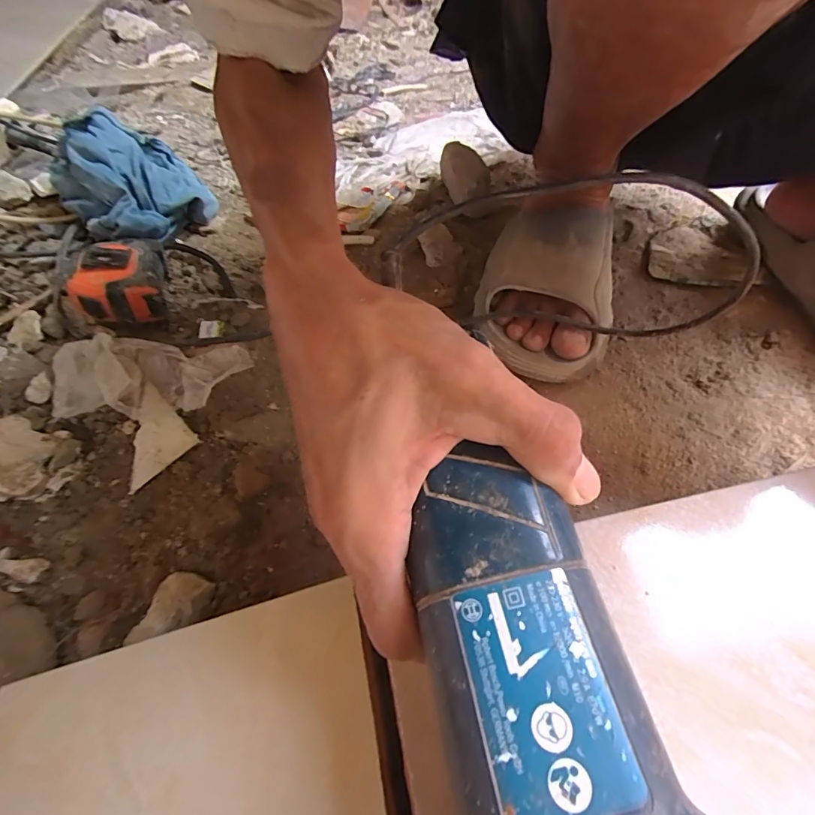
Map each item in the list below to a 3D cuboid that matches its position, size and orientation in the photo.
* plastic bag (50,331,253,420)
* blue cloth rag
[{"bbox_3d":[-0.212,-0.022,0.361,0.183,0.051,0.074,3,55,2],"label":"plastic bag"},{"bbox_3d":[-0.317,-0.258,0.505,0.140,0.103,0.177,-37,62,-23],"label":"blue cloth rag"}]

